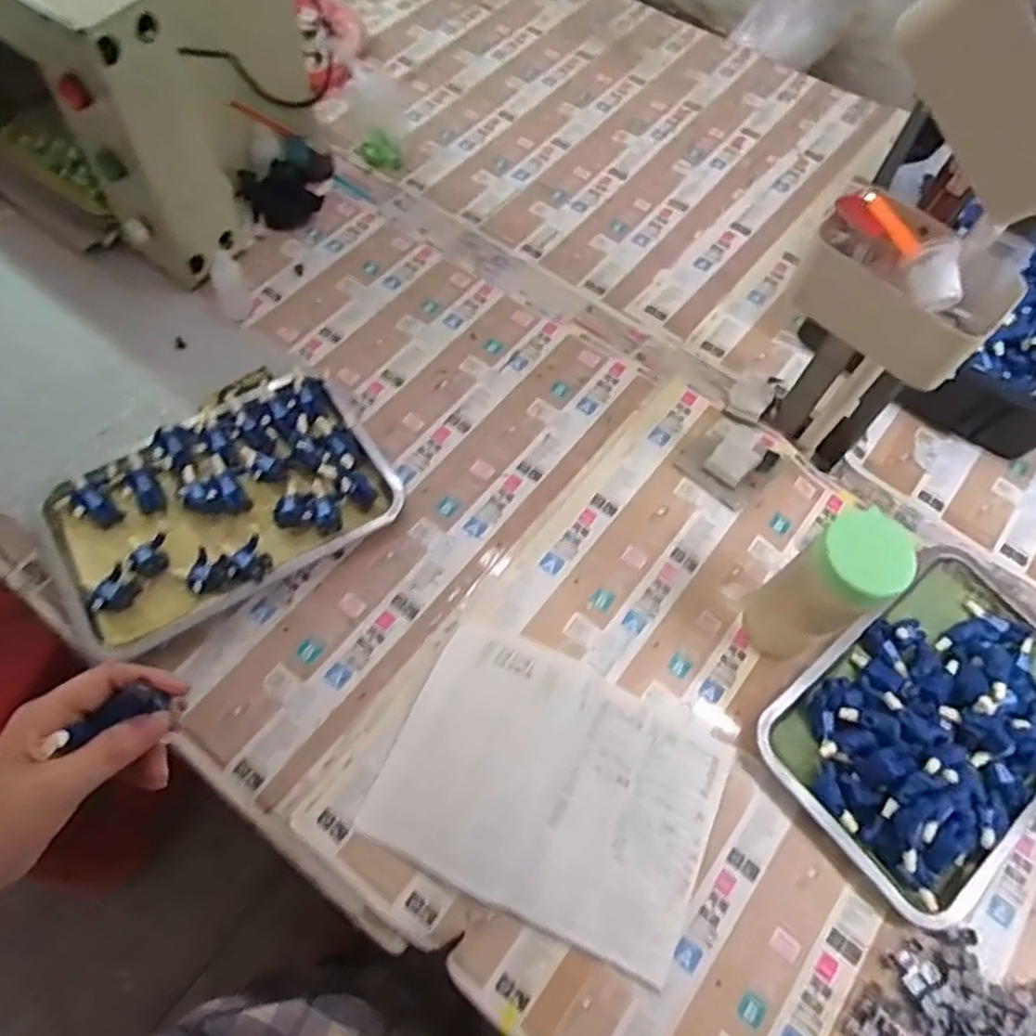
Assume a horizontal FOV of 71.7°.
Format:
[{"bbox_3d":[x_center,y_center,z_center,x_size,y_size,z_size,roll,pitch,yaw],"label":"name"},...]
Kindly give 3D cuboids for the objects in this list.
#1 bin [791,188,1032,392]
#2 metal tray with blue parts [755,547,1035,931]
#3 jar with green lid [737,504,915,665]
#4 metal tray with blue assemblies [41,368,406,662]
[{"bbox_3d":[0.282,-0.175,0.528,0.144,0.075,0.092,39,68,15],"label":"bin"},{"bbox_3d":[0.389,0.172,0.641,0.323,0.040,0.210,-37,70,-18],"label":"metal tray with blue parts"},{"bbox_3d":[0.252,0.062,0.598,0.054,0.196,0.065,-26,67,-14],"label":"jar with green lid"},{"bbox_3d":[-0.289,-0.018,0.699,0.306,0.036,0.212,-33,69,-16],"label":"metal tray with blue assemblies"}]

